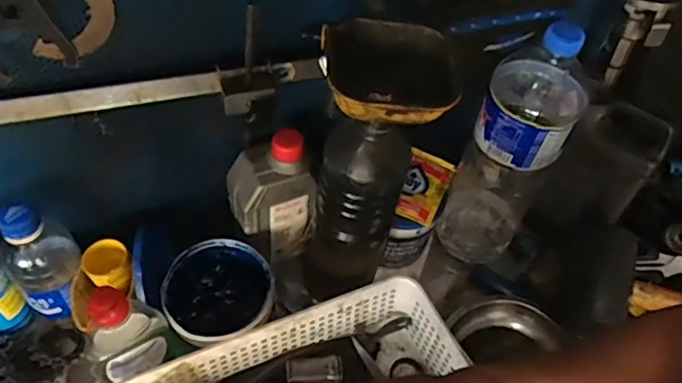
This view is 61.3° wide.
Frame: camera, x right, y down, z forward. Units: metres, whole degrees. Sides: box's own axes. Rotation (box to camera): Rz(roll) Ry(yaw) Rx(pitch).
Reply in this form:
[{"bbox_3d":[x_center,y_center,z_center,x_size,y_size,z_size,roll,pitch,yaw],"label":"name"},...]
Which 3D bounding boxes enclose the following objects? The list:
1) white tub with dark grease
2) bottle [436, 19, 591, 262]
[{"bbox_3d":[-0.120,0.113,0.571,0.098,0.085,0.101,3,51,-3],"label":"white tub with dark grease"},{"bbox_3d":[0.175,-0.042,0.590,0.084,0.299,0.090,24,53,14],"label":"bottle"}]

